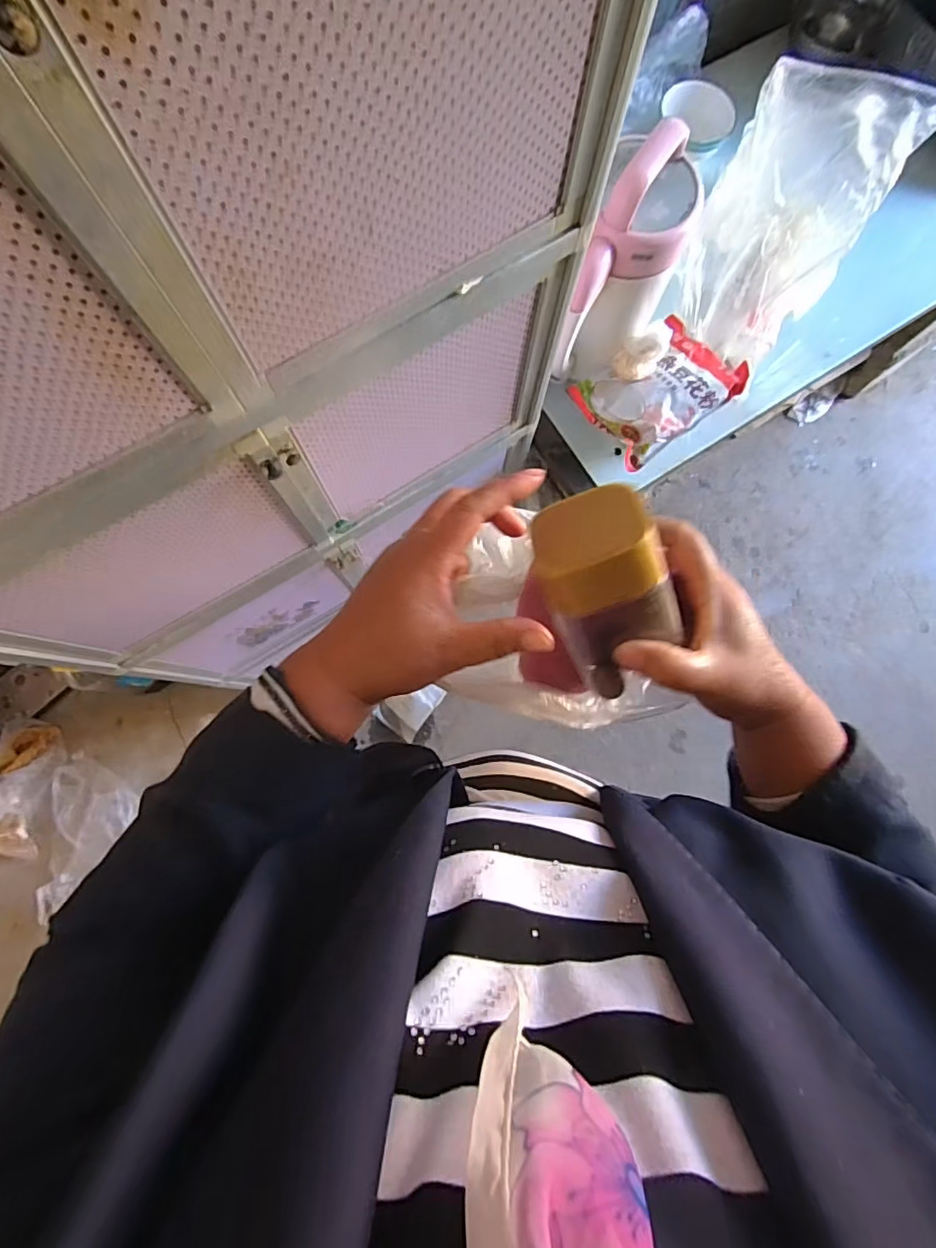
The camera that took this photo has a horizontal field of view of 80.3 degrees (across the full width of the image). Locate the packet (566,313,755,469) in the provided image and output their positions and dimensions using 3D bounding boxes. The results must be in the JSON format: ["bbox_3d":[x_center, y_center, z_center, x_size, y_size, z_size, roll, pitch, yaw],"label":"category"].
[{"bbox_3d":[0.280,-0.347,0.810,0.226,0.038,0.161,-35,82,-7],"label":"packet"}]

